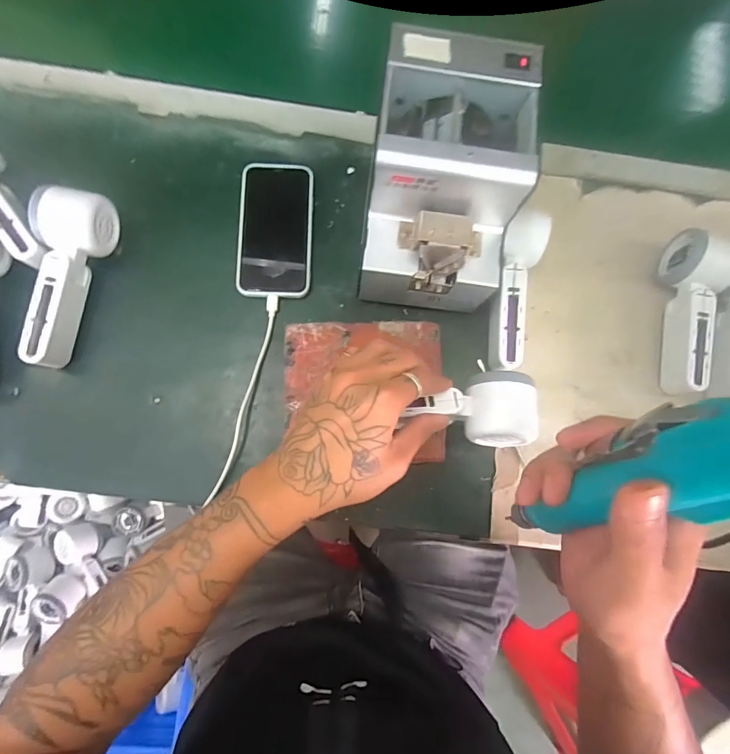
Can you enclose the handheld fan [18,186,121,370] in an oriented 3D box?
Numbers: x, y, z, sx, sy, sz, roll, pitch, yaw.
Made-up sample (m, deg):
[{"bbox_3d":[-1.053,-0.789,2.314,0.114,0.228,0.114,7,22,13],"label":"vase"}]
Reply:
[{"bbox_3d":[-0.287,-0.094,0.394,0.049,0.060,0.168,14,83,-1],"label":"handheld fan"}]

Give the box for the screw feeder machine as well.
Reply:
[{"bbox_3d":[0.066,-0.168,0.378,0.123,0.143,0.179,8,83,-2],"label":"screw feeder machine"}]

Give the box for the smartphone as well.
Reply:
[{"bbox_3d":[-0.093,-0.156,0.435,0.074,0.010,0.146,1,82,-2],"label":"smartphone"}]

